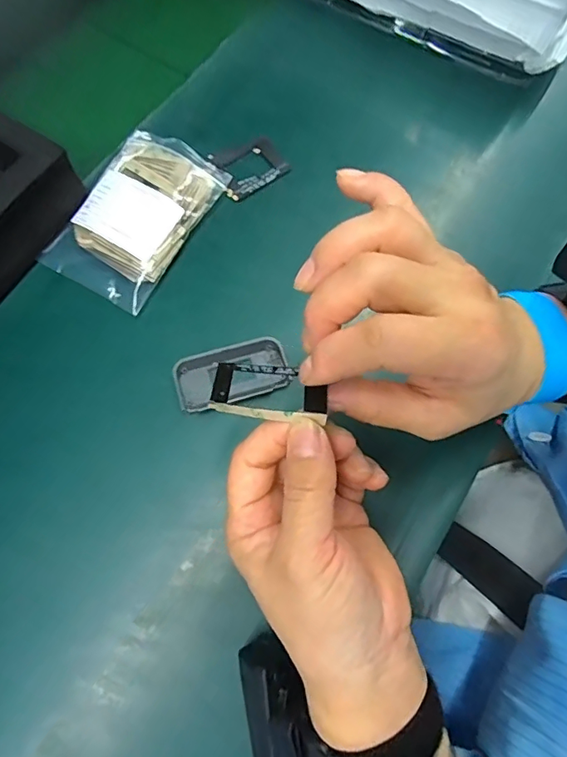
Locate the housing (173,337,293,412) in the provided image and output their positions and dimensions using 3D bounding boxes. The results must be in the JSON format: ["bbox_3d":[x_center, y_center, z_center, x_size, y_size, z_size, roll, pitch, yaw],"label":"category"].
[{"bbox_3d":[-0.035,-0.002,0.332,0.075,0.010,0.038,-18,72,-9],"label":"housing"}]

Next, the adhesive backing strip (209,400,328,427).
[{"bbox_3d":[-0.007,0.015,0.216,0.052,0.004,0.005,5,70,5],"label":"adhesive backing strip"}]

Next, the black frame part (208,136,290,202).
[{"bbox_3d":[-0.028,-0.169,0.389,0.056,0.005,0.045,-33,75,-13],"label":"black frame part"}]

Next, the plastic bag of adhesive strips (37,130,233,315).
[{"bbox_3d":[-0.109,-0.121,0.360,0.086,0.023,0.130,27,71,7],"label":"plastic bag of adhesive strips"}]

